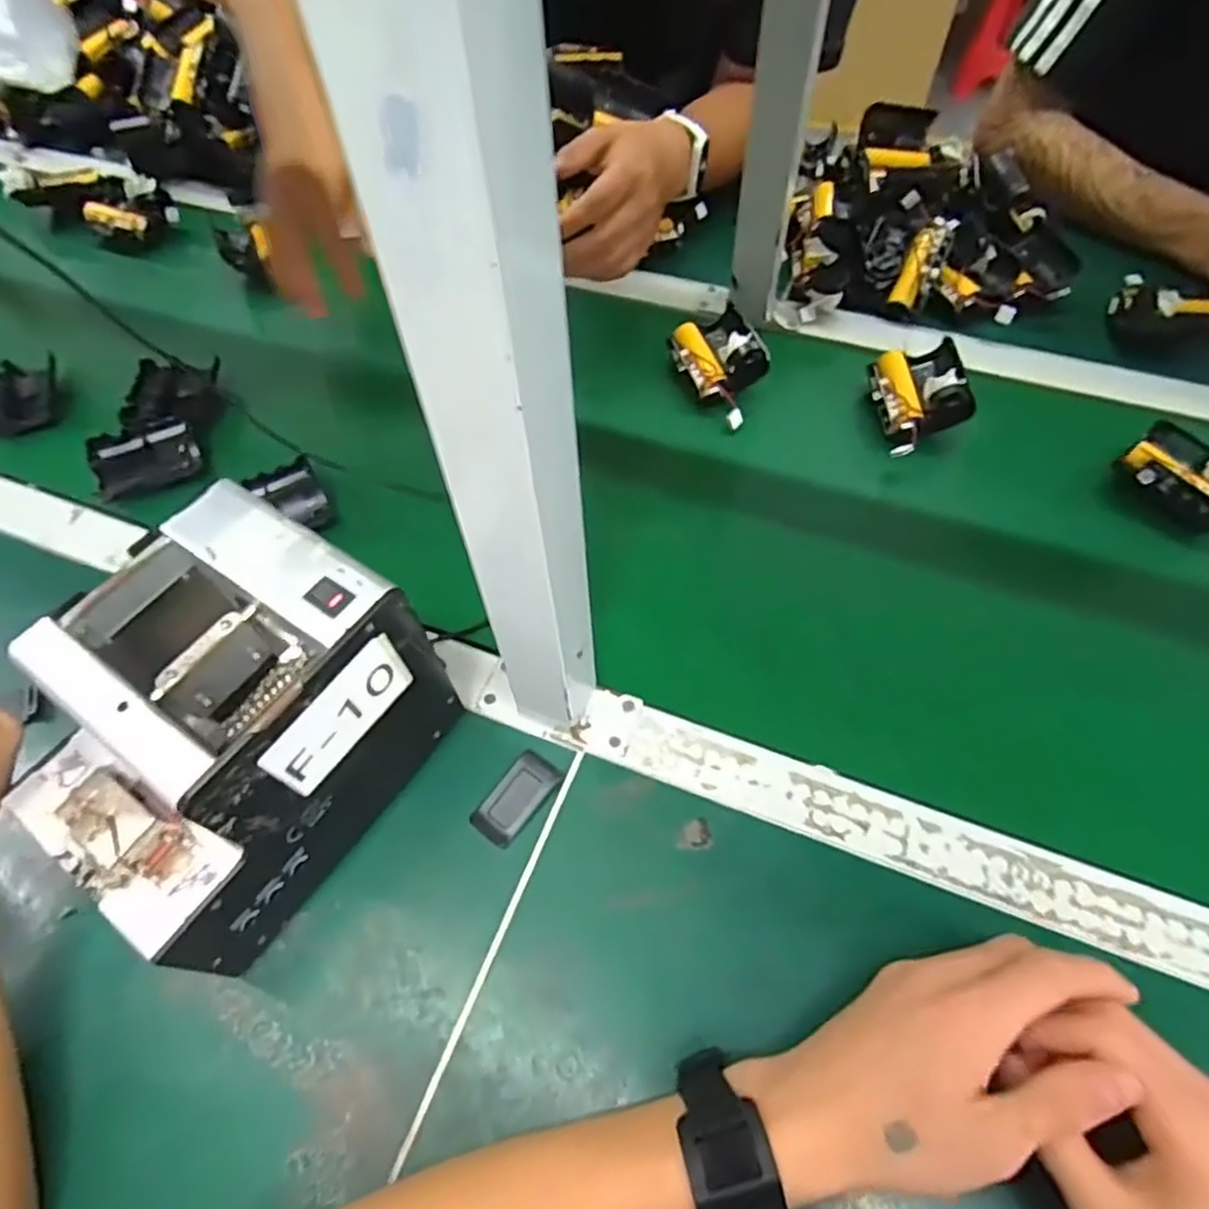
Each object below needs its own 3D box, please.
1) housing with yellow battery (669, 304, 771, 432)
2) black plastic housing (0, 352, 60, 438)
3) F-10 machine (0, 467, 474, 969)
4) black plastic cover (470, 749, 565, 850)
[{"bbox_3d":[0.101,-0.205,0.587,0.066,0.038,0.109,-18,60,-8],"label":"housing with yellow battery"},{"bbox_3d":[-0.509,-0.179,0.597,0.065,0.021,0.088,-17,60,-8],"label":"black plastic housing"},{"bbox_3d":[-0.191,0.064,0.360,0.127,0.144,0.174,30,65,18],"label":"F-10 machine"},{"bbox_3d":[-0.052,0.113,0.411,0.030,0.004,0.056,31,65,18],"label":"black plastic cover"}]

